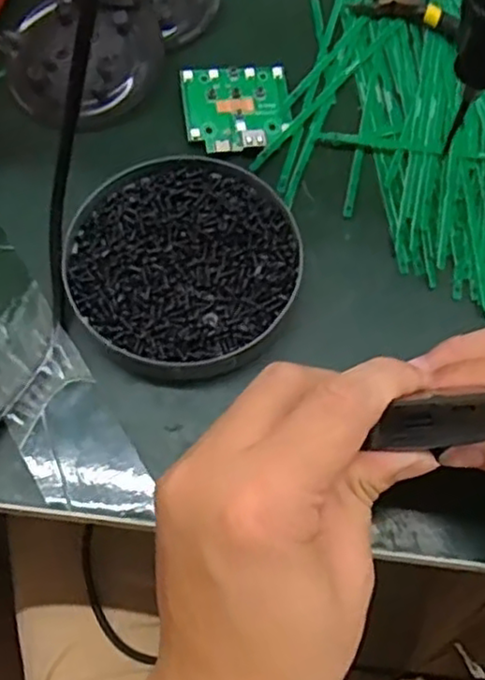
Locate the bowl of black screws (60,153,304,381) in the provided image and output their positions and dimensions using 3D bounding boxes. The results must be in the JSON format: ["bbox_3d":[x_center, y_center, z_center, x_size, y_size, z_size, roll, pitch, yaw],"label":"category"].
[{"bbox_3d":[-0.029,-0.040,0.338,0.110,0.019,0.120,1,66,-1],"label":"bowl of black screws"}]

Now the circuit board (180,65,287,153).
[{"bbox_3d":[-0.002,-0.129,0.379,0.058,0.009,0.054,-8,67,-5],"label":"circuit board"}]

